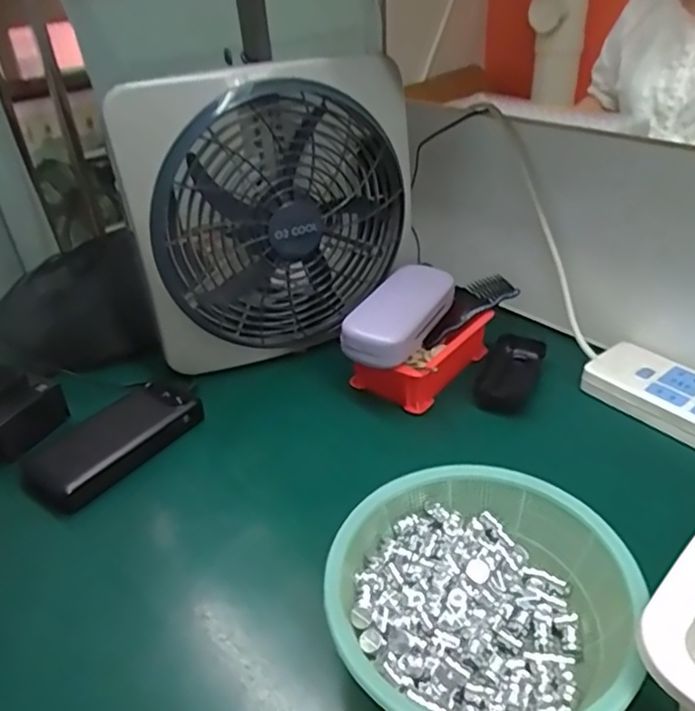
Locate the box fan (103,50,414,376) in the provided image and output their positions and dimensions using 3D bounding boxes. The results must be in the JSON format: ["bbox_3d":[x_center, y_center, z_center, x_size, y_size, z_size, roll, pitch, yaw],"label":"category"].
[{"bbox_3d":[-0.072,-0.140,0.635,0.298,0.284,0.057,-19,36,-21],"label":"box fan"}]

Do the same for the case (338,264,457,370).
[{"bbox_3d":[0.058,-0.043,0.617,0.070,0.039,0.144,15,38,26],"label":"case"}]

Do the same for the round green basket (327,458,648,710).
[{"bbox_3d":[0.085,0.159,0.390,0.177,0.060,0.184,-3,33,2],"label":"round green basket"}]

